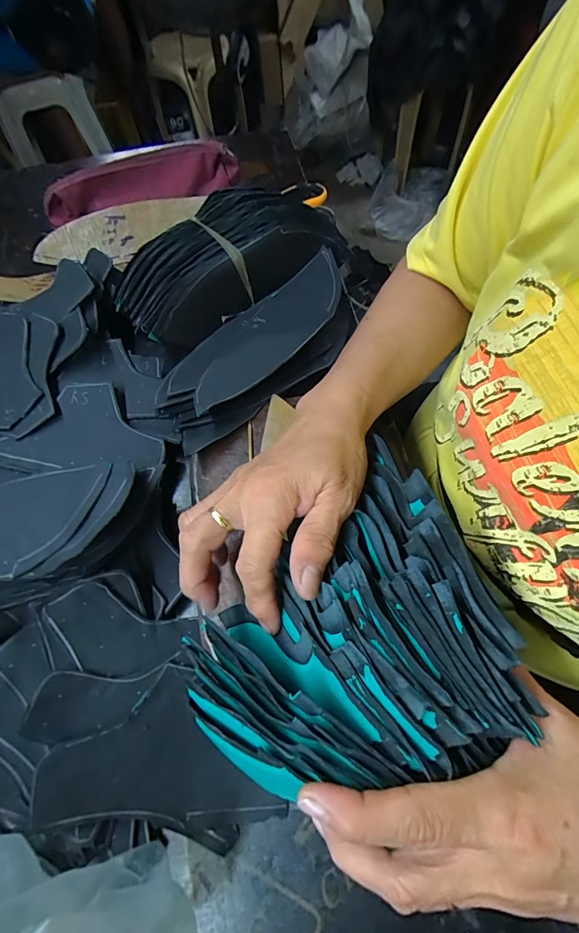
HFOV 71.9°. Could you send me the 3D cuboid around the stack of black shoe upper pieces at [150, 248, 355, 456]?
[{"bbox_3d":[-0.026,-0.115,0.376,0.227,0.032,0.096,-41,68,-15],"label":"stack of black shoe upper pieces"}]

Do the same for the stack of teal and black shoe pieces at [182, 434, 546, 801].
[{"bbox_3d":[0.017,0.092,0.228,0.162,0.099,0.151,-20,63,-8],"label":"stack of teal and black shoe pieces"}]

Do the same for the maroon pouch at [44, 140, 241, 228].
[{"bbox_3d":[-0.174,-0.336,0.472,0.231,0.056,0.037,-20,64,-6],"label":"maroon pouch"}]

